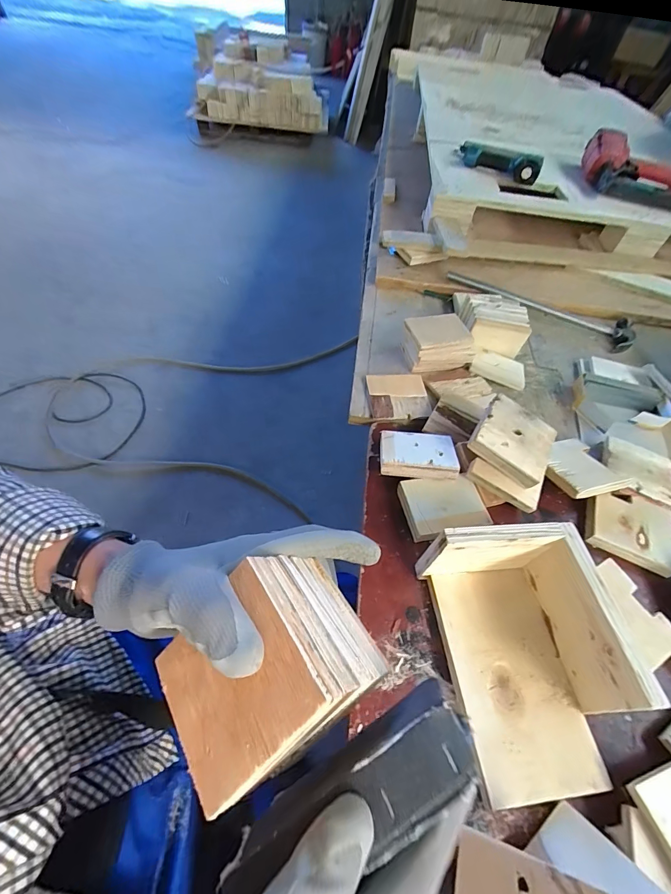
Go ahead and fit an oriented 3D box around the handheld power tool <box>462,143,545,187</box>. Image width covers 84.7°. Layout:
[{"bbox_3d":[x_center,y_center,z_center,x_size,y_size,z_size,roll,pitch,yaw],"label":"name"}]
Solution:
[{"bbox_3d":[0.376,-0.664,0.864,0.199,0.052,0.054,28,57,16],"label":"handheld power tool"}]

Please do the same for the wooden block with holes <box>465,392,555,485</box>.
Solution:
[{"bbox_3d":[0.217,-0.011,0.451,0.088,0.021,0.093,36,61,6],"label":"wooden block with holes"}]

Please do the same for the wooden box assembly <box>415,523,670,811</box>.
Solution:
[{"bbox_3d":[0.166,0.170,0.309,0.126,0.077,0.187,-4,54,-7],"label":"wooden box assembly"}]

